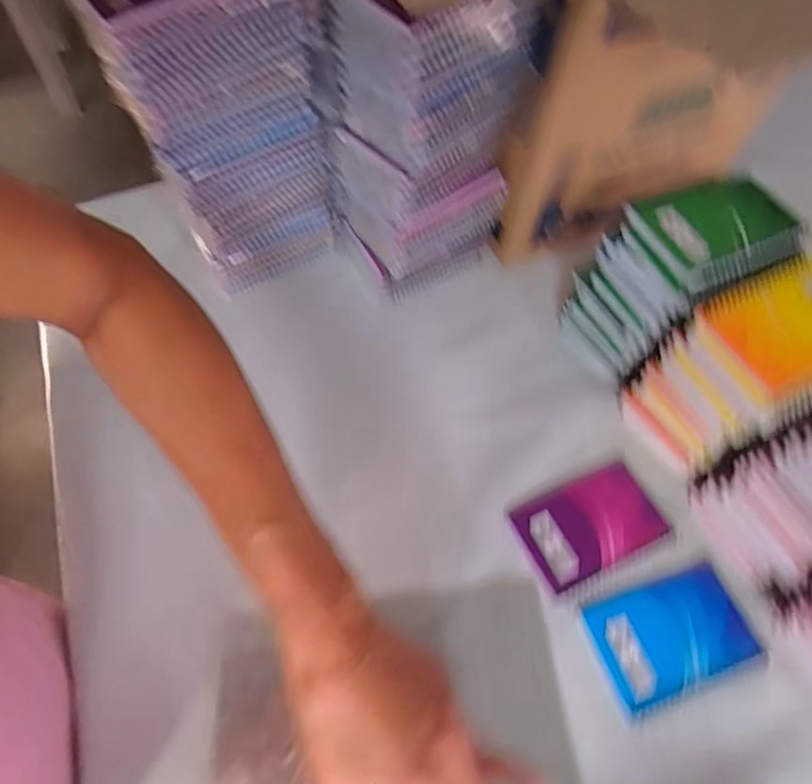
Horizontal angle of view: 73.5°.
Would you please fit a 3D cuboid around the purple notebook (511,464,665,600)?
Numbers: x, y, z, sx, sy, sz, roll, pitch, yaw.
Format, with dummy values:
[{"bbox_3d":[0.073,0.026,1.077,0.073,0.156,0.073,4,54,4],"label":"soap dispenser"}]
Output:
[{"bbox_3d":[0.161,0.116,0.473,0.121,0.004,0.078,-22,63,-15],"label":"purple notebook"}]

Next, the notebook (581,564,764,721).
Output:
[{"bbox_3d":[0.212,0.193,0.433,0.126,0.008,0.078,-16,62,-12],"label":"notebook"}]

